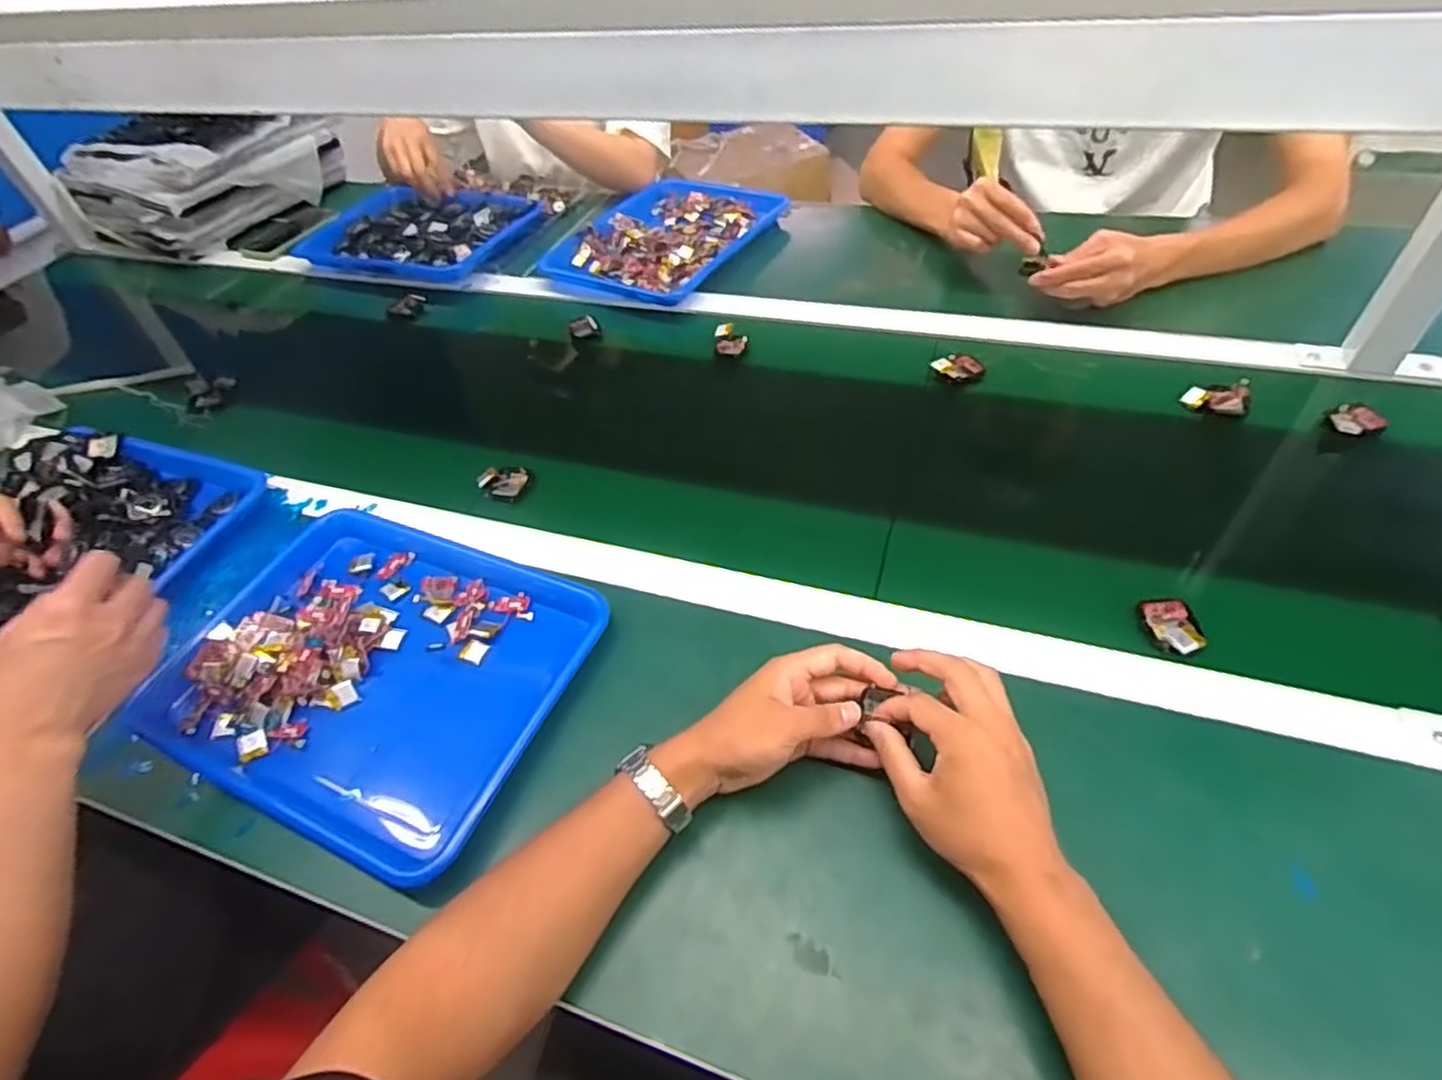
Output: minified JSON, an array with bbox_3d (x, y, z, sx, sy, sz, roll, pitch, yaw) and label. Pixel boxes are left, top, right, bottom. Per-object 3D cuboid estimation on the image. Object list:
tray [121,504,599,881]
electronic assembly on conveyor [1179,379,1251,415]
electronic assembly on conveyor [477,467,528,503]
[{"bbox_3d":[-0.283,0.101,0.589,0.341,0.036,0.266,16,53,19],"label":"tray"},{"bbox_3d":[0.491,-0.141,0.702,0.056,0.028,0.025,6,49,28],"label":"electronic assembly on conveyor"},{"bbox_3d":[-0.227,-0.060,0.732,0.050,0.009,0.040,9,62,7],"label":"electronic assembly on conveyor"}]

